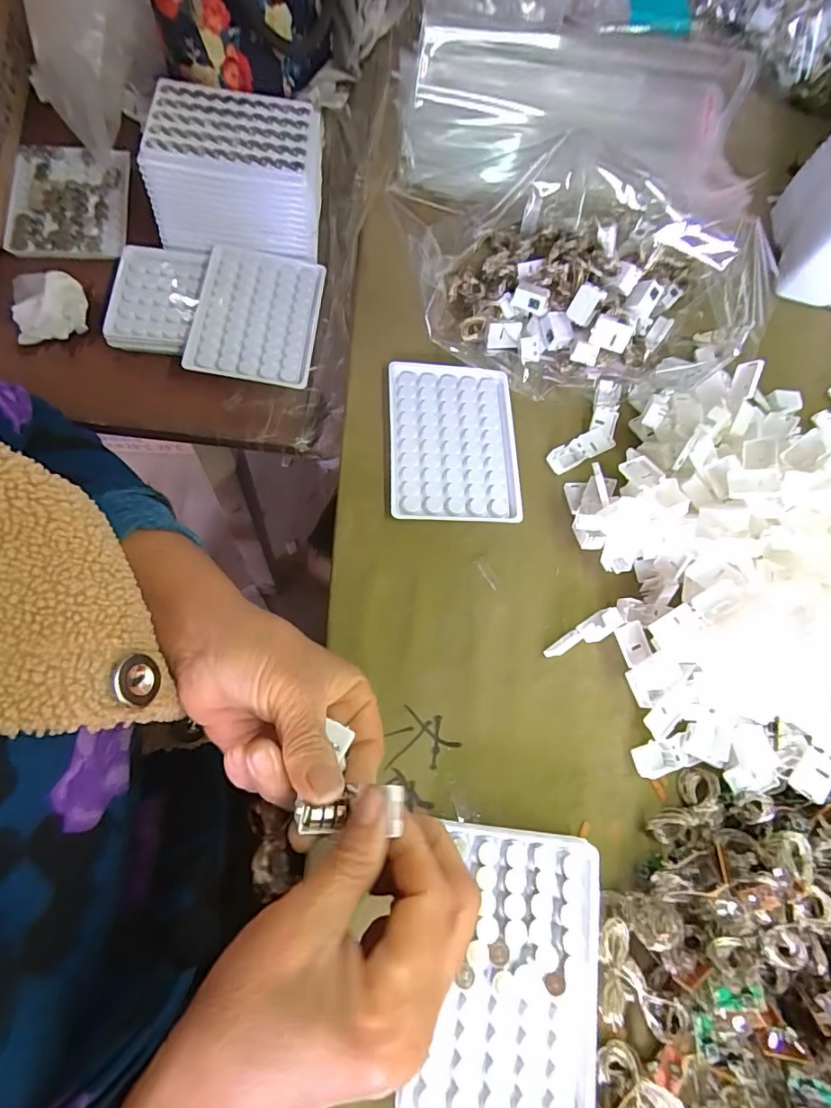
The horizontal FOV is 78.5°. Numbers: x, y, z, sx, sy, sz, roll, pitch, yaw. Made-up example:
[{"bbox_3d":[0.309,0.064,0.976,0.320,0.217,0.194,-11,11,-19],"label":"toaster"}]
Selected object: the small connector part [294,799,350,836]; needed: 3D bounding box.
[{"bbox_3d":[-0.040,0.112,0.216,0.021,0.012,0.013,1,70,-1],"label":"small connector part"}]

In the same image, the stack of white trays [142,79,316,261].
[{"bbox_3d":[-0.143,-0.312,0.417,0.131,0.070,0.104,6,71,-7],"label":"stack of white trays"}]

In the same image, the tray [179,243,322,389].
[{"bbox_3d":[-0.129,-0.194,0.415,0.092,0.010,0.121,7,71,-8],"label":"tray"}]

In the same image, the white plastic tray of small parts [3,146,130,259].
[{"bbox_3d":[-0.304,-0.311,0.443,0.092,0.009,0.123,-1,71,-10],"label":"white plastic tray of small parts"}]

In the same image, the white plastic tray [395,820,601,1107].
[{"bbox_3d":[0.050,0.216,0.262,0.091,0.021,0.131,10,70,-5],"label":"white plastic tray"}]

